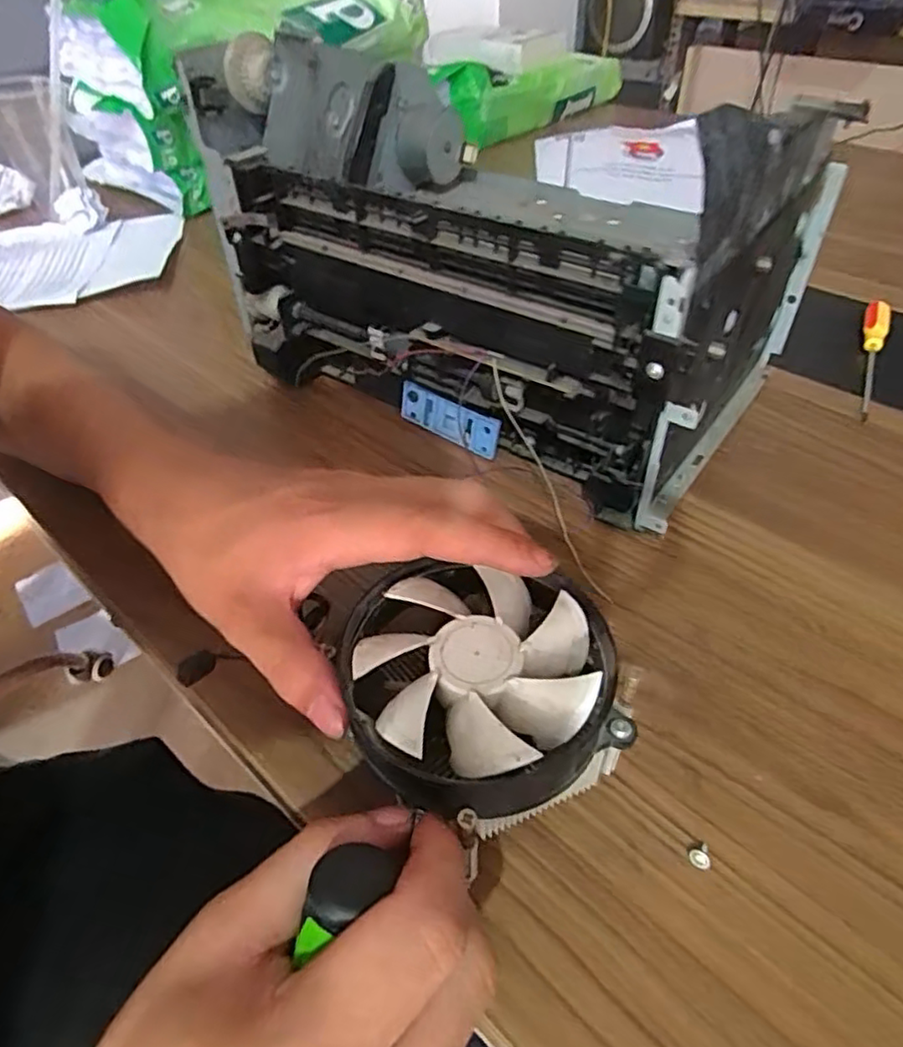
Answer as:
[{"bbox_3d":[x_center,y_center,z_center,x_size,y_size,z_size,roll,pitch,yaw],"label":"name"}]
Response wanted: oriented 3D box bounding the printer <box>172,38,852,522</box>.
[{"bbox_3d":[0.034,-0.173,0.408,0.315,0.181,0.214,25,51,24],"label":"printer"}]

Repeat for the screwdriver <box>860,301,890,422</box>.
[{"bbox_3d":[0.297,-0.118,0.462,0.015,0.018,0.142,18,48,18],"label":"screwdriver"}]

